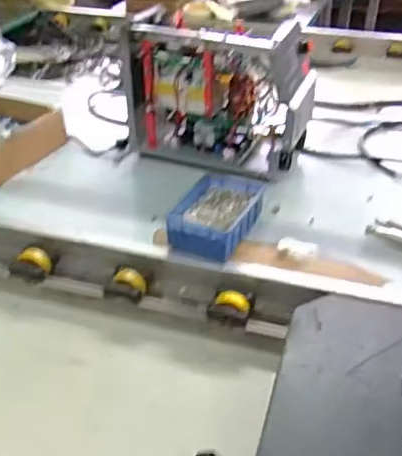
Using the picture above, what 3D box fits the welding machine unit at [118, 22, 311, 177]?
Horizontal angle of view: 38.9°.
[{"bbox_3d":[0.036,-0.220,0.954,0.292,0.223,0.139,15,38,21],"label":"welding machine unit"}]

